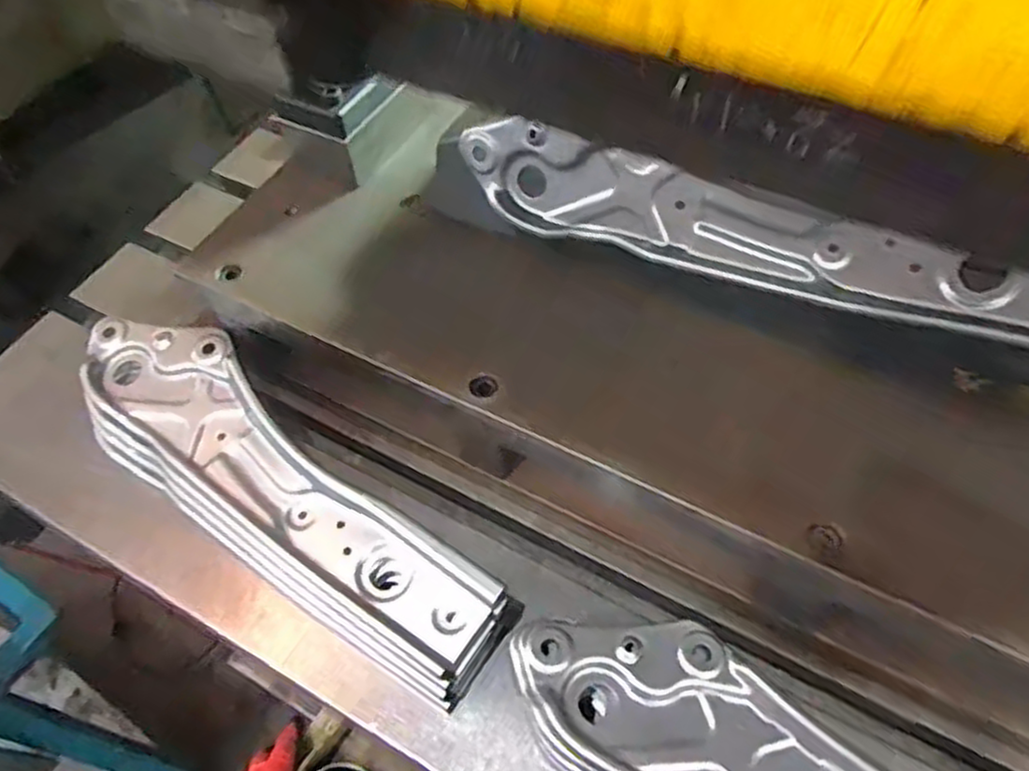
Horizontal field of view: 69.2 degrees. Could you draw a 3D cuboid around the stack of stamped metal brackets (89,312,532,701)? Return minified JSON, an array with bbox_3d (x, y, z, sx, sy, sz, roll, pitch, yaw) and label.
[{"bbox_3d":[-0.200,0.085,0.599,0.437,0.065,0.125,36,64,24],"label":"stack of stamped metal brackets"}]

